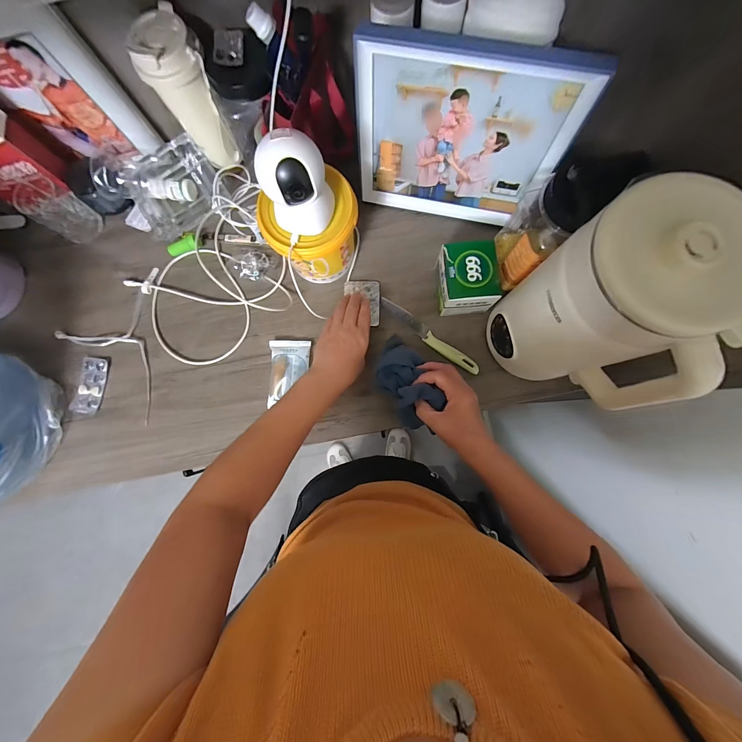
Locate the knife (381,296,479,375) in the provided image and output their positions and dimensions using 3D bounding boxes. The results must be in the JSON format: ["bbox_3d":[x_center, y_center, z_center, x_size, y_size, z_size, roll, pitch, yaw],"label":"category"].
[{"bbox_3d":[0.095,-0.061,0.529,0.196,0.013,0.024,40,85,7],"label":"knife"}]

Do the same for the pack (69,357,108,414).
[{"bbox_3d":[-0.470,0.025,0.530,0.042,0.007,0.091,12,83,4],"label":"pack"}]

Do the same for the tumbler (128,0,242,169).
[{"bbox_3d":[-0.255,-0.390,0.462,0.079,0.163,0.083,0,82,2],"label":"tumbler"}]

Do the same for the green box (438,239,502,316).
[{"bbox_3d":[0.148,-0.140,0.487,0.091,0.078,0.098,-8,82,1],"label":"green box"}]

